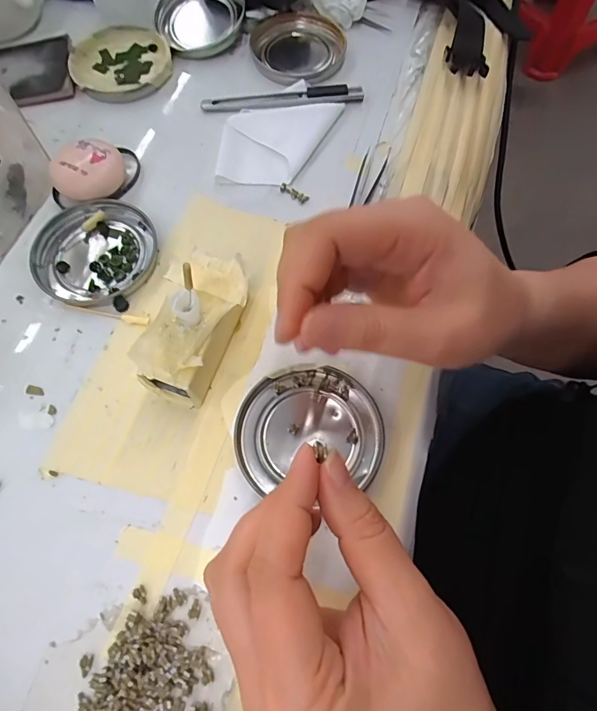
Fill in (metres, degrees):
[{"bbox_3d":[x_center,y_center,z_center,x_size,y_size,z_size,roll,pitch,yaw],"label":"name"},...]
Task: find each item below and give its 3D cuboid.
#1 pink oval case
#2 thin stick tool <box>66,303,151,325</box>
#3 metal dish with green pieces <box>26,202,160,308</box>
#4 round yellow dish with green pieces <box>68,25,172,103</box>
[{"bbox_3d":[-0.146,-0.127,0.289,0.047,0.023,0.037,-32,72,-12],"label":"pink oval case"},{"bbox_3d":[-0.121,-0.026,0.260,0.056,0.004,0.006,10,69,3],"label":"thin stick tool"},{"bbox_3d":[-0.135,-0.069,0.275,0.076,0.008,0.076,0,68,1],"label":"metal dish with green pieces"},{"bbox_3d":[-0.146,-0.242,0.341,0.078,0.009,0.080,0,69,0],"label":"round yellow dish with green pieces"}]

